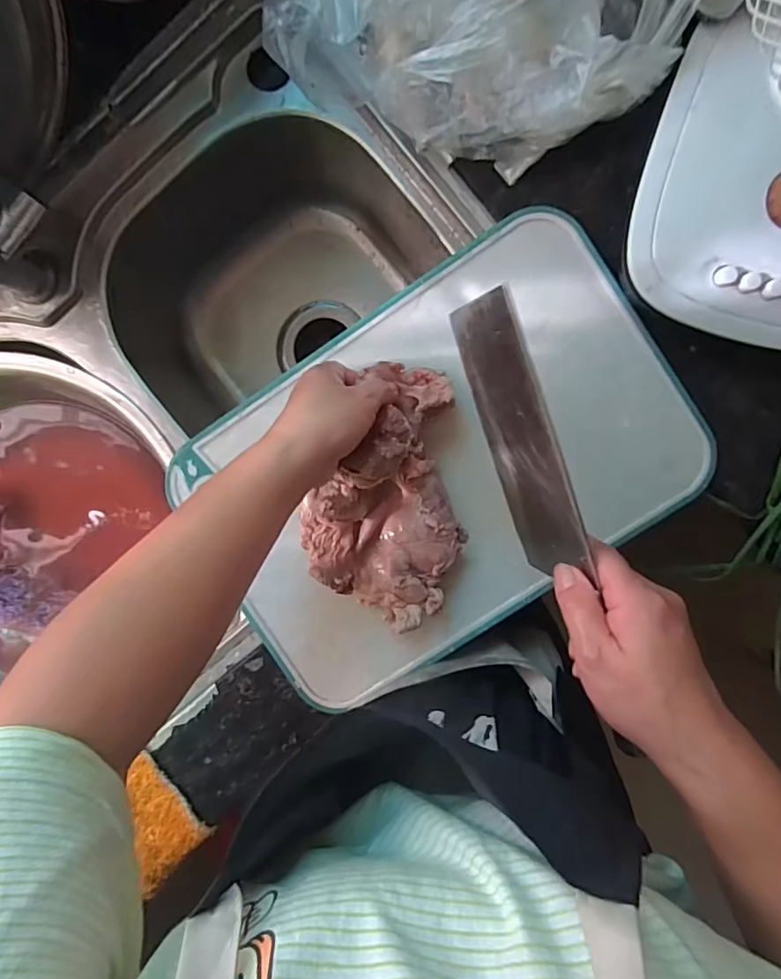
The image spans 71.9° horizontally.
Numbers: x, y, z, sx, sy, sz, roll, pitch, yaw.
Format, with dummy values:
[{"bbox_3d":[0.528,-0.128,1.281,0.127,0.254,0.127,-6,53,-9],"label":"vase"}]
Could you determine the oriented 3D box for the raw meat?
[{"bbox_3d":[0.005,0.006,0.421,0.122,0.054,0.197,19,95,4],"label":"raw meat"}]

